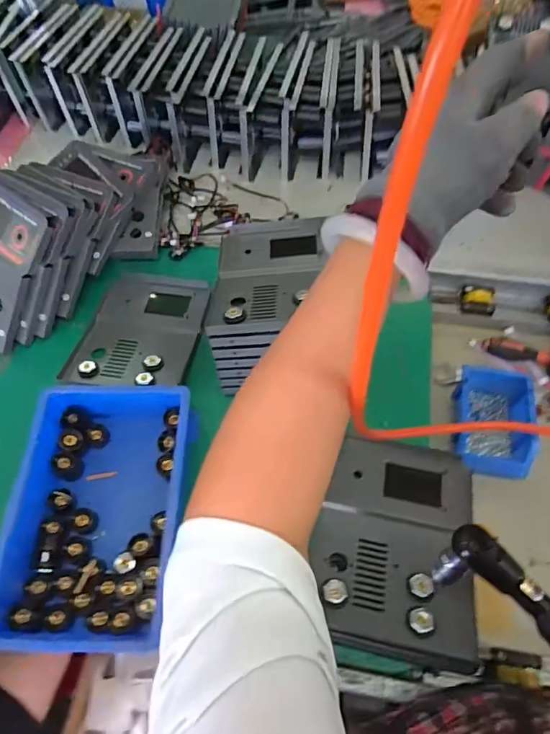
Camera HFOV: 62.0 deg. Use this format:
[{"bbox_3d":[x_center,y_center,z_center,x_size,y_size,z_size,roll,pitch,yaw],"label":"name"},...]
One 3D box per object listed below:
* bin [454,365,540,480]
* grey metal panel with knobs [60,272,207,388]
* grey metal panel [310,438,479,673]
[{"bbox_3d":[0.330,0.083,0.703,0.107,0.080,0.159,7,60,6],"label":"bin"},{"bbox_3d":[-0.213,-0.063,0.740,0.184,0.031,0.224,5,59,4],"label":"grey metal panel with knobs"},{"bbox_3d":[0.141,0.199,0.541,0.179,0.041,0.241,11,60,8],"label":"grey metal panel"}]

